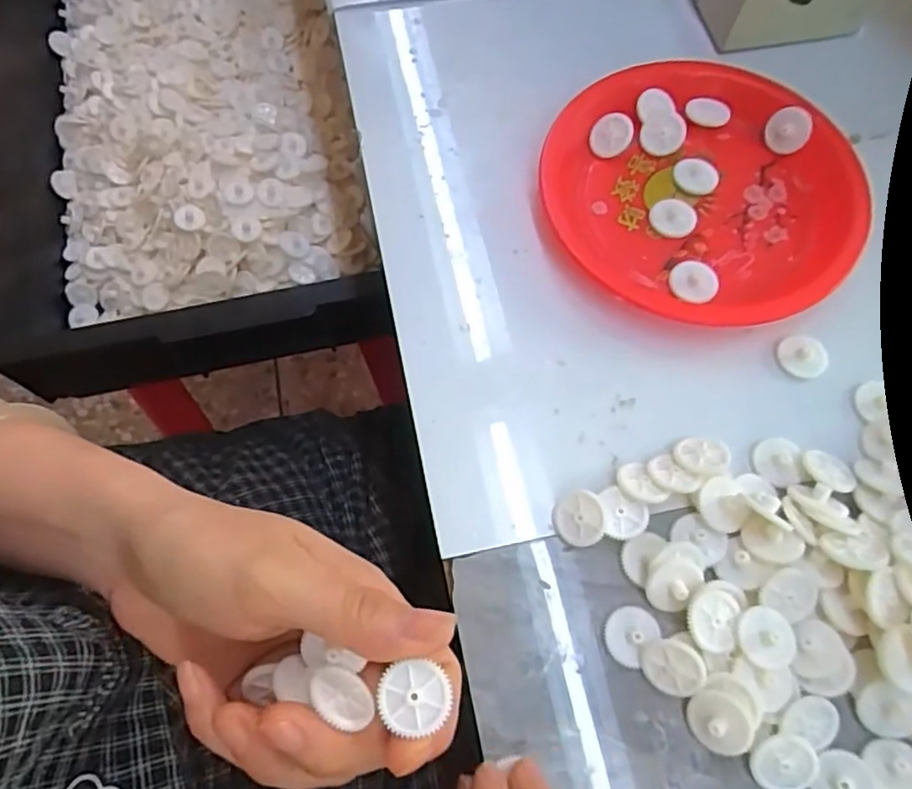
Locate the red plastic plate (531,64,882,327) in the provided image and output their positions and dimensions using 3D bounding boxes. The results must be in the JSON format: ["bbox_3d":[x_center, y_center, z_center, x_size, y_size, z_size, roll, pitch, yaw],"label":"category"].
[{"bbox_3d":[0.123,-0.105,0.324,0.151,0.019,0.150,0,68,1],"label":"red plastic plate"}]

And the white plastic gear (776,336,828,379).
[{"bbox_3d":[0.157,-0.017,0.296,0.021,0.006,0.019,5,68,3],"label":"white plastic gear"}]

